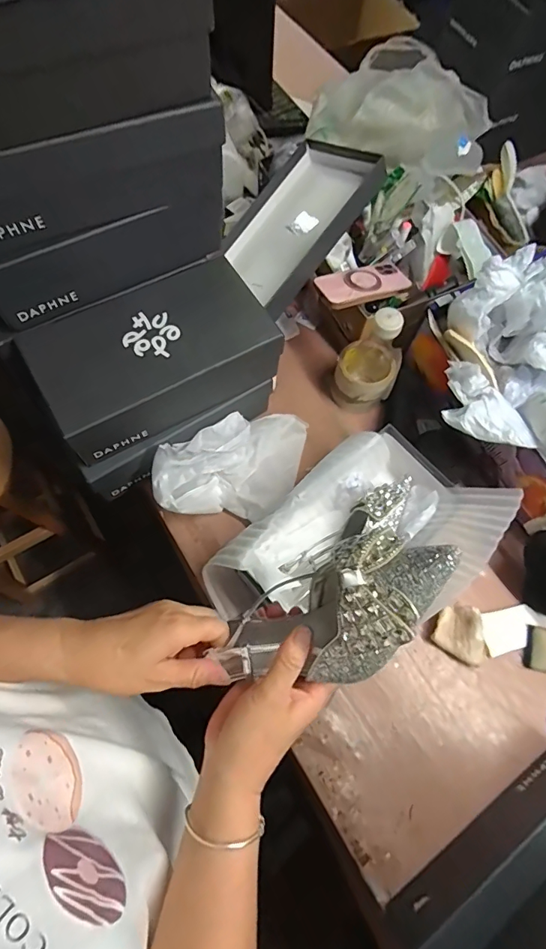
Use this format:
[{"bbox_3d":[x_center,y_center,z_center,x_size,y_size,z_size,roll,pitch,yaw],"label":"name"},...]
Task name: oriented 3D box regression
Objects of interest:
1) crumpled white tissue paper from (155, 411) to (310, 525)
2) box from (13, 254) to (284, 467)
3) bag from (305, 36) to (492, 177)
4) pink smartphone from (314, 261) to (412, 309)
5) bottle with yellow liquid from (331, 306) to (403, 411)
[{"bbox_3d":[-0.045,-0.012,0.643,0.246,0.122,0.137,-28,73,-13],"label":"crumpled white tissue paper"},{"bbox_3d":[-0.154,-0.157,0.589,0.300,0.089,0.166,-30,73,-13],"label":"box"},{"bbox_3d":[0.231,-0.621,0.755,0.248,0.107,0.319,-41,76,-16],"label":"bag"},{"bbox_3d":[0.139,-0.298,0.683,0.145,0.015,0.076,-20,65,-15],"label":"pink smartphone"},{"bbox_3d":[0.150,-0.178,0.664,0.091,0.182,0.094,1,69,-3],"label":"bottle with yellow liquid"}]

